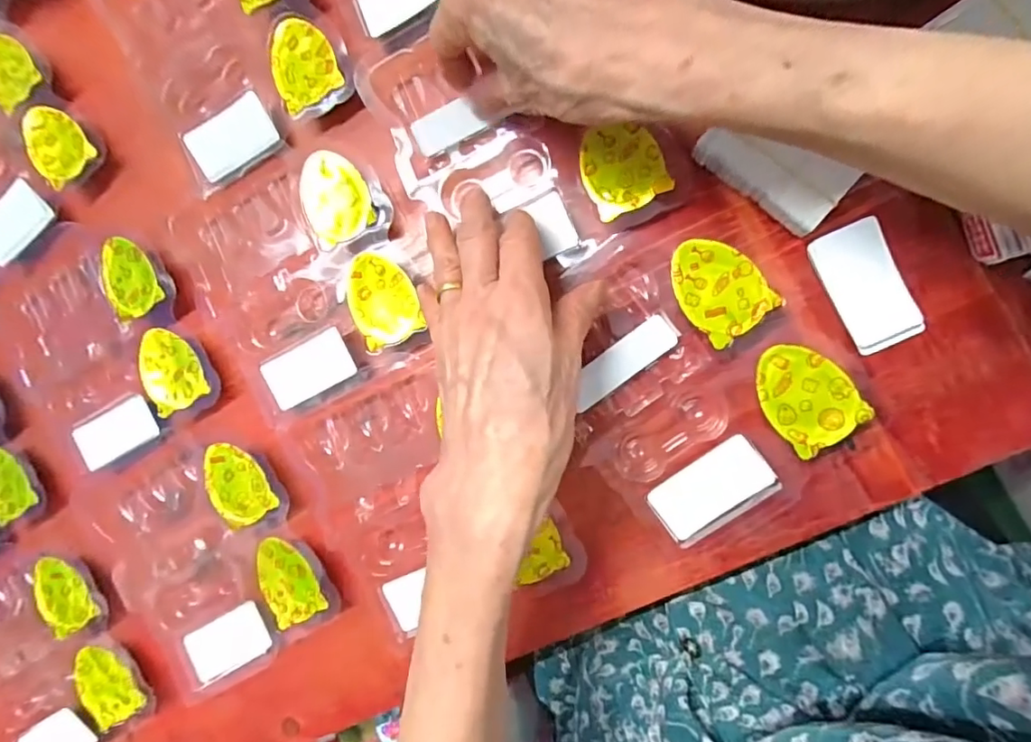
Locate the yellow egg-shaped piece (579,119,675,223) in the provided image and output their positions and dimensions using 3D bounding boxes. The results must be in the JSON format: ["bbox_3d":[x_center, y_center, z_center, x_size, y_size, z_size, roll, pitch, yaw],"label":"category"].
[{"bbox_3d":[0.053,-0.104,0.270,0.038,0.010,0.045,-23,89,3],"label":"yellow egg-shaped piece"}]

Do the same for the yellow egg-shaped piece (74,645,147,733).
[{"bbox_3d":[-0.264,0.203,0.348,0.033,0.013,0.051,-33,89,3],"label":"yellow egg-shaped piece"}]

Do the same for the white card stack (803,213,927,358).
[{"bbox_3d":[0.170,-0.041,0.257,0.031,0.006,0.061,-24,89,3],"label":"white card stack"}]

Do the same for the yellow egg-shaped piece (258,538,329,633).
[{"bbox_3d":[-0.136,0.124,0.315,0.035,0.004,0.051,-28,89,3],"label":"yellow egg-shaped piece"}]

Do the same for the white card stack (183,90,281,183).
[{"bbox_3d":[-0.173,-0.142,0.329,0.055,0.015,0.035,-26,89,3],"label":"white card stack"}]

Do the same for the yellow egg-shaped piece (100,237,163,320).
[{"bbox_3d":[-0.244,-0.059,0.333,0.036,0.004,0.049,-19,89,3],"label":"yellow egg-shaped piece"}]

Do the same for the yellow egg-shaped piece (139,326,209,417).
[{"bbox_3d":[-0.216,-0.002,0.333,0.036,0.005,0.051,-23,89,3],"label":"yellow egg-shaped piece"}]

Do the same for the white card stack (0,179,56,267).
[{"bbox_3d":[-0.338,-0.099,0.359,0.058,0.009,0.037,-39,88,3],"label":"white card stack"}]

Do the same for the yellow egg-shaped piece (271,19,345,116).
[{"bbox_3d":[-0.123,-0.178,0.306,0.037,0.009,0.053,-22,89,3],"label":"yellow egg-shaped piece"}]

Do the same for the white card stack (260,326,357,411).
[{"bbox_3d":[-0.123,-0.001,0.318,0.054,0.009,0.031,-27,89,3],"label":"white card stack"}]

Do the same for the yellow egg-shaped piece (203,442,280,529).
[{"bbox_3d":[-0.171,0.068,0.323,0.039,0.004,0.051,-31,89,10],"label":"yellow egg-shaped piece"}]

